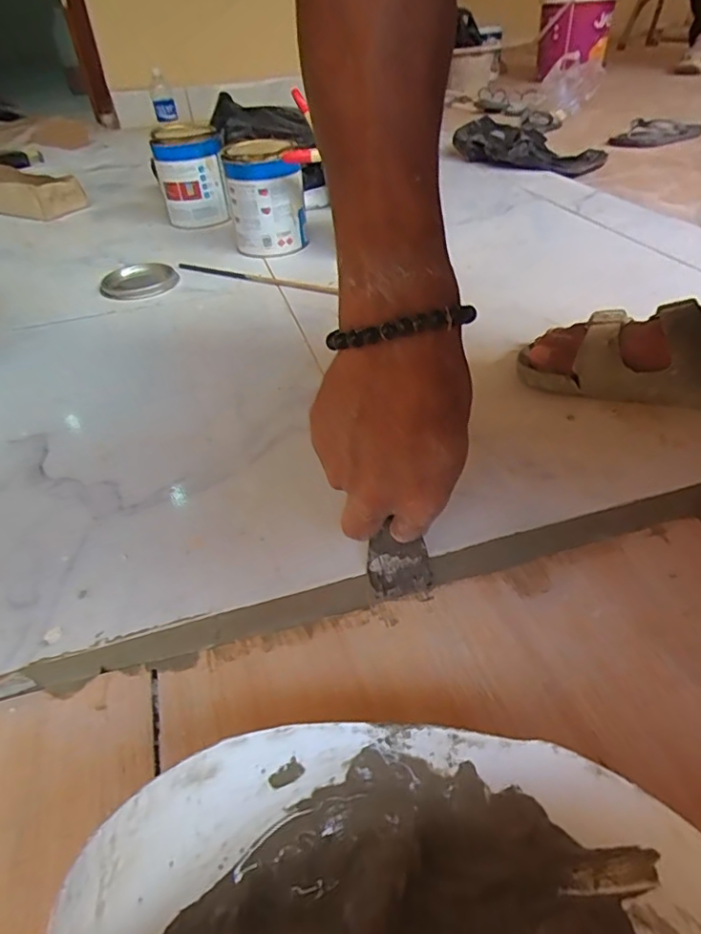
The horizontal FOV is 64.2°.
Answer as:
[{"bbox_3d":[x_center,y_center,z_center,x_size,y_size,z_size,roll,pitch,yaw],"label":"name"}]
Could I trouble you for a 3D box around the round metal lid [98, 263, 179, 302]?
[{"bbox_3d":[-0.298,-0.261,0.785,0.109,0.013,0.109,-2,42,2],"label":"round metal lid"}]

